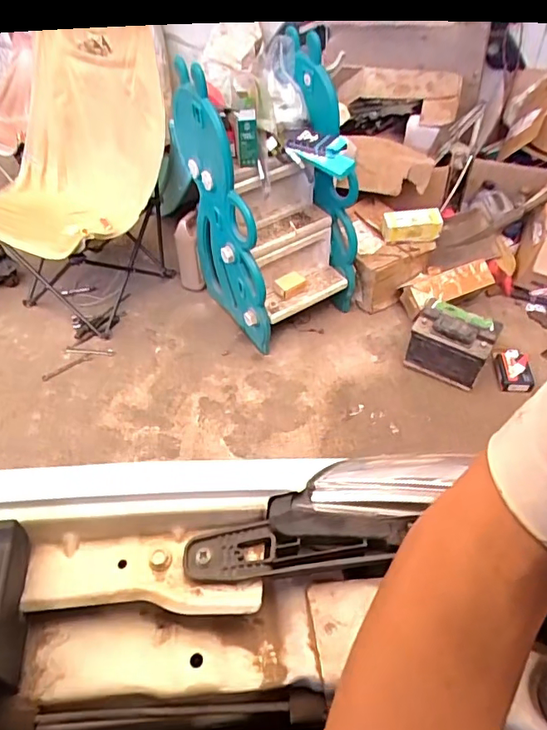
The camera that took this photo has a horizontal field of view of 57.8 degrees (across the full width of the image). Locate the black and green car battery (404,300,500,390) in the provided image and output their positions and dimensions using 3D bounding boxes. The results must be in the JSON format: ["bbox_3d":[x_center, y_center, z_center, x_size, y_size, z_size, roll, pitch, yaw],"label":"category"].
[{"bbox_3d":[0.570,-0.078,1.589,0.236,0.168,0.153,26,56,25],"label":"black and green car battery"}]

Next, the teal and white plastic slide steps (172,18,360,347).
[{"bbox_3d":[0.020,-0.487,1.573,0.503,0.797,0.396,-20,50,-13],"label":"teal and white plastic slide steps"}]

